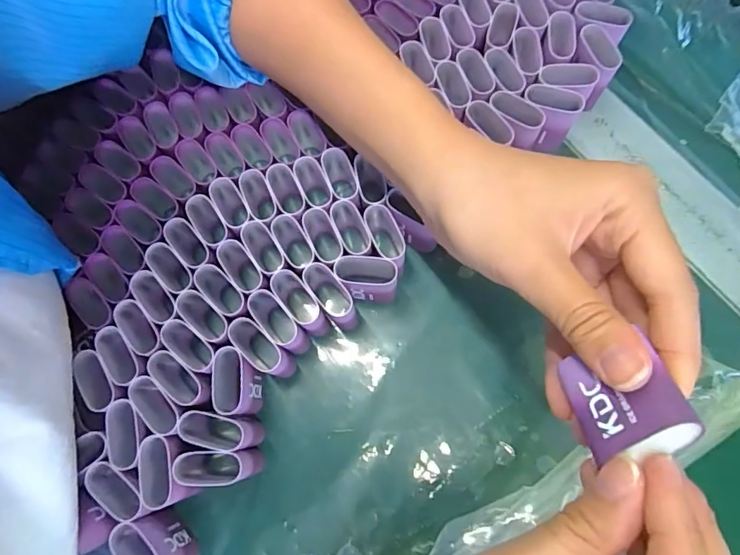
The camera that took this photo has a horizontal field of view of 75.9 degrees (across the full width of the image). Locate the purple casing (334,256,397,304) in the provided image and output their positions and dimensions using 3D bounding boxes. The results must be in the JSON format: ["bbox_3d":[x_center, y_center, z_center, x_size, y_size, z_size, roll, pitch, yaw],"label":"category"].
[{"bbox_3d":[-0.002,0.003,0.277,0.034,0.041,0.019,-3,74,0],"label":"purple casing"}]

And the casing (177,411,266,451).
[{"bbox_3d":[-0.080,0.084,0.260,0.036,0.043,0.018,7,75,3],"label":"casing"}]

